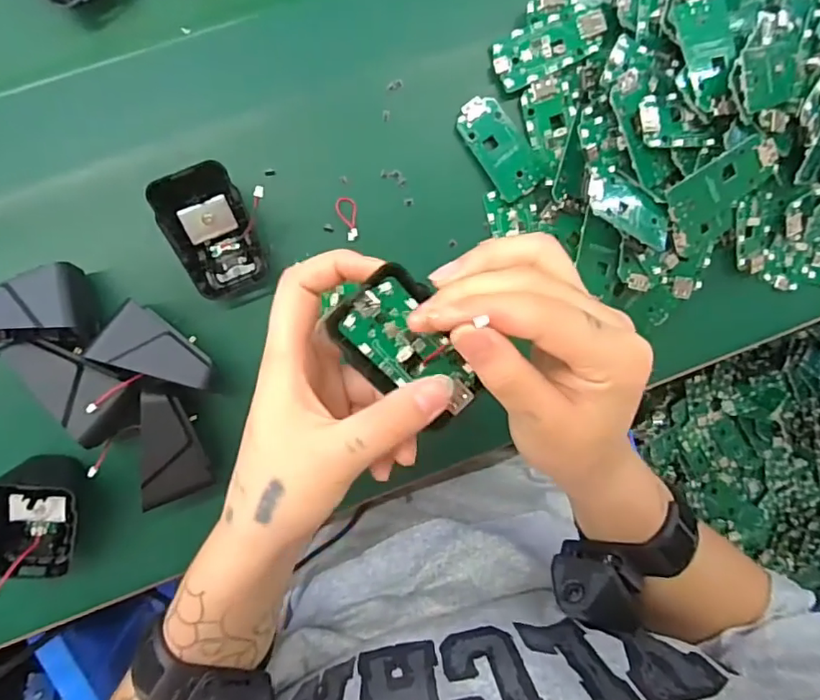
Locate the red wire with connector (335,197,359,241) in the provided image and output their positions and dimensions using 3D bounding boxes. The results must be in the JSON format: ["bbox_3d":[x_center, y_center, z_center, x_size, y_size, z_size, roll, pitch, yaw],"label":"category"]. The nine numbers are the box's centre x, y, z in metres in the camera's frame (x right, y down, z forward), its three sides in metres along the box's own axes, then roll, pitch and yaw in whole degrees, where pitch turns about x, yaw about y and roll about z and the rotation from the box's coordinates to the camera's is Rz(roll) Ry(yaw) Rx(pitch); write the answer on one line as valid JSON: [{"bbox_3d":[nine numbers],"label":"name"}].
[{"bbox_3d":[-0.036,-0.080,0.335,0.013,0.006,0.026,-21,98,-5],"label":"red wire with connector"}]

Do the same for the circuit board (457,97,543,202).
[{"bbox_3d":[0.055,-0.125,0.341,0.030,0.006,0.064,-35,99,-4],"label":"circuit board"}]

